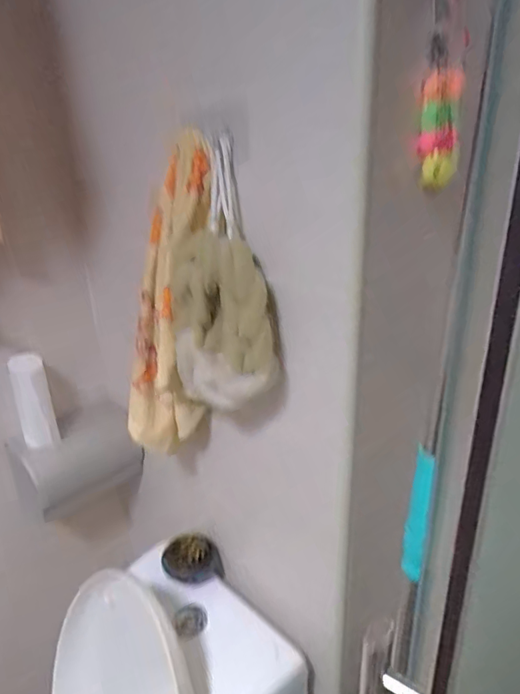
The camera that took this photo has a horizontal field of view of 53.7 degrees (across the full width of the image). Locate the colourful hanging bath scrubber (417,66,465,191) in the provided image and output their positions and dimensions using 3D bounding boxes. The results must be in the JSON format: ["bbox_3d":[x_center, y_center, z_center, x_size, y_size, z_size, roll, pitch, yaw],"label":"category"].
[{"bbox_3d":[0.177,-0.213,0.507,0.033,0.104,0.036,11,26,28],"label":"colourful hanging bath scrubber"}]

